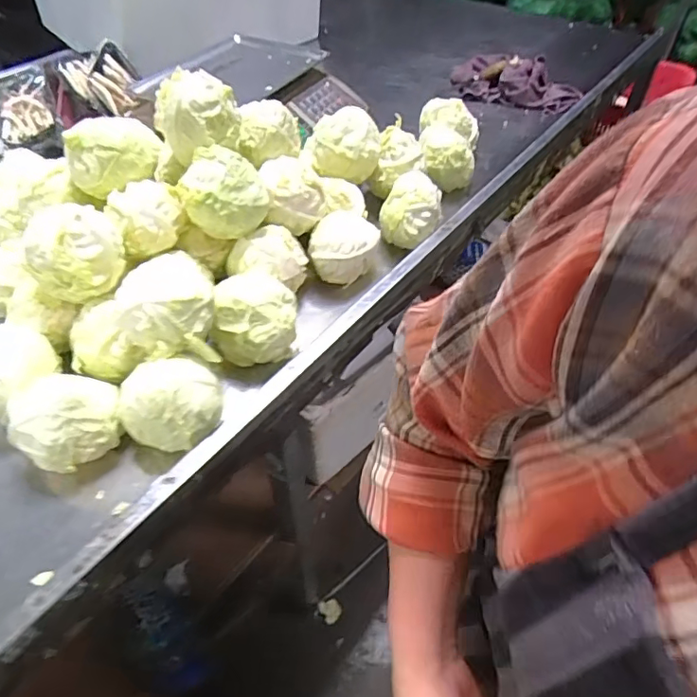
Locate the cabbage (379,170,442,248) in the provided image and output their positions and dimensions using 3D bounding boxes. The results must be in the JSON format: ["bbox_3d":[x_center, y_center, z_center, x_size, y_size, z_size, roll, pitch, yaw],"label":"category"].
[{"bbox_3d":[0.088,-0.205,0.808,0.093,0.077,0.096,5,49,5],"label":"cabbage"}]

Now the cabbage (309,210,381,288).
[{"bbox_3d":[-0.009,-0.142,0.760,0.074,0.074,0.095,27,54,22],"label":"cabbage"}]

